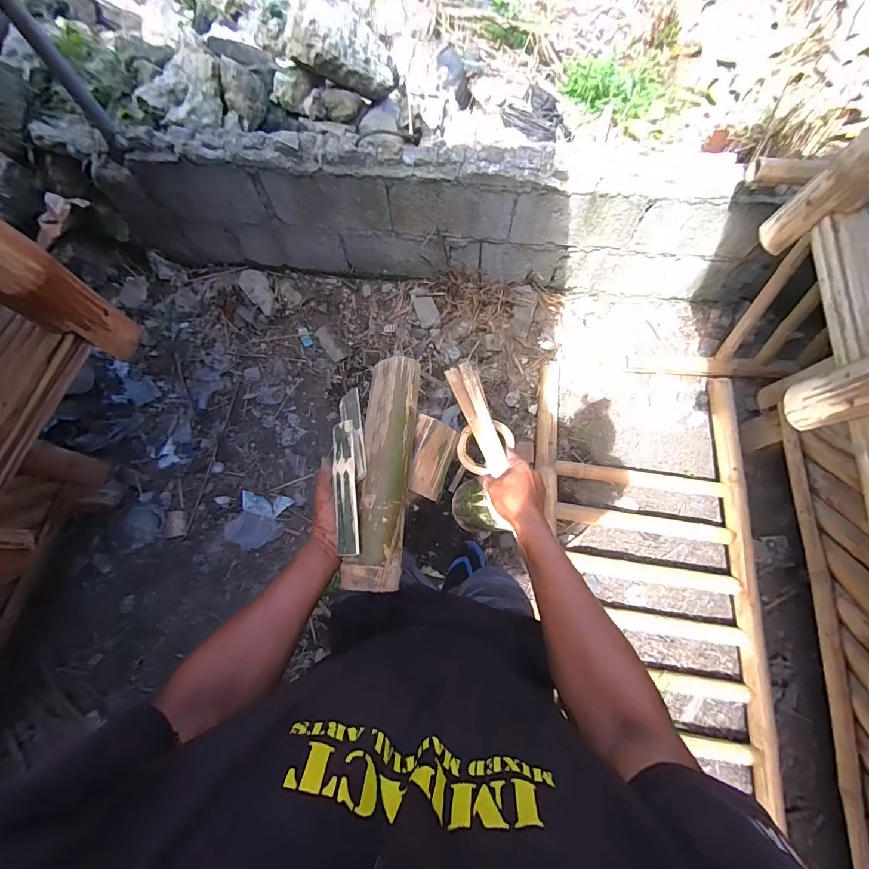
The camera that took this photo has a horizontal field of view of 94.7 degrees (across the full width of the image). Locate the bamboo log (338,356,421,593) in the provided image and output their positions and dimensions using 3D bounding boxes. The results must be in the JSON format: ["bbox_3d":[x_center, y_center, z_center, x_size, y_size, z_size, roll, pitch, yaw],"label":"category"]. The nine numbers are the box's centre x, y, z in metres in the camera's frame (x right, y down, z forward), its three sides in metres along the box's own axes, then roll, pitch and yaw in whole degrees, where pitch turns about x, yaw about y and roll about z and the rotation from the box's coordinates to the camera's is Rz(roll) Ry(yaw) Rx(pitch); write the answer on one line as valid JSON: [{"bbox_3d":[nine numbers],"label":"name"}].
[{"bbox_3d":[-0.065,0.044,0.537,0.067,0.049,0.306,4,69,1],"label":"bamboo log"}]

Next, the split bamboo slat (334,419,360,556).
[{"bbox_3d":[-0.110,0.064,0.494,0.033,0.009,0.162,-16,72,28],"label":"split bamboo slat"}]

